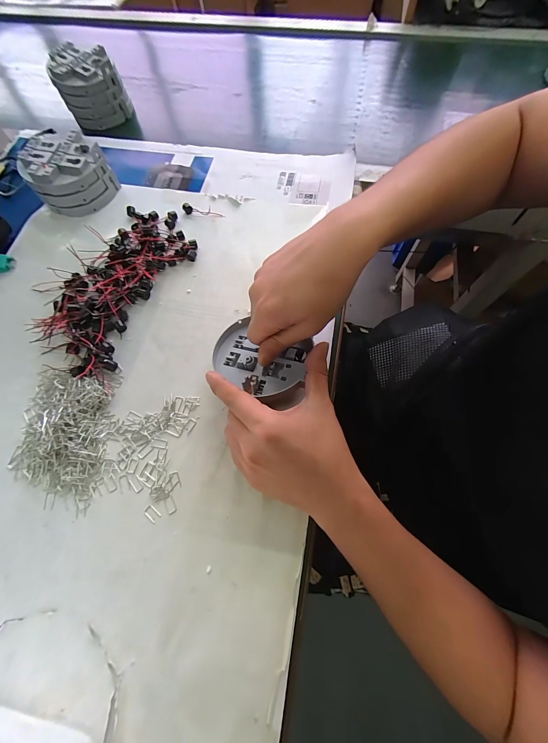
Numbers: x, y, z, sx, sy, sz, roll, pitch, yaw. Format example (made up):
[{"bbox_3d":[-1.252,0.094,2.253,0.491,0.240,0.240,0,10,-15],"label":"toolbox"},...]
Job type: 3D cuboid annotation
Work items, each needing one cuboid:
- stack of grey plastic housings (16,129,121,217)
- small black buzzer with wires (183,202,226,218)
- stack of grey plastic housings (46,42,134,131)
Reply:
[{"bbox_3d":[-0.287,-0.279,0.391,0.103,0.055,0.096,-41,73,-14],"label":"stack of grey plastic housings"},{"bbox_3d":[-0.100,-0.225,0.389,0.061,0.011,0.009,12,69,6],"label":"small black buzzer with wires"},{"bbox_3d":[-0.311,-0.480,0.467,0.098,0.066,0.082,-35,72,-12],"label":"stack of grey plastic housings"}]

